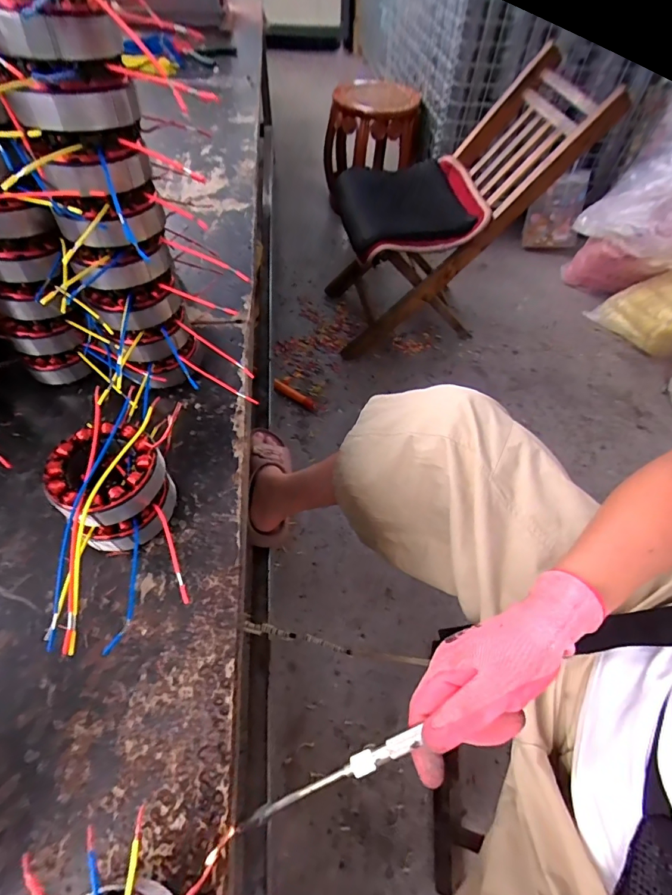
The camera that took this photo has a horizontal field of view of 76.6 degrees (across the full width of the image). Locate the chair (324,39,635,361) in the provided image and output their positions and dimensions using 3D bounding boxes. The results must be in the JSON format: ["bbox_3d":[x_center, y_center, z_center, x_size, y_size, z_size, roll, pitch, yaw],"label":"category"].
[{"bbox_3d":[0.273,-0.636,1.170,0.525,0.626,0.448,-8,57,-8],"label":"chair"}]

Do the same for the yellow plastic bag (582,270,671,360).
[{"bbox_3d":[0.958,-0.433,1.236,0.160,0.297,0.273,-18,59,-14],"label":"yellow plastic bag"}]

